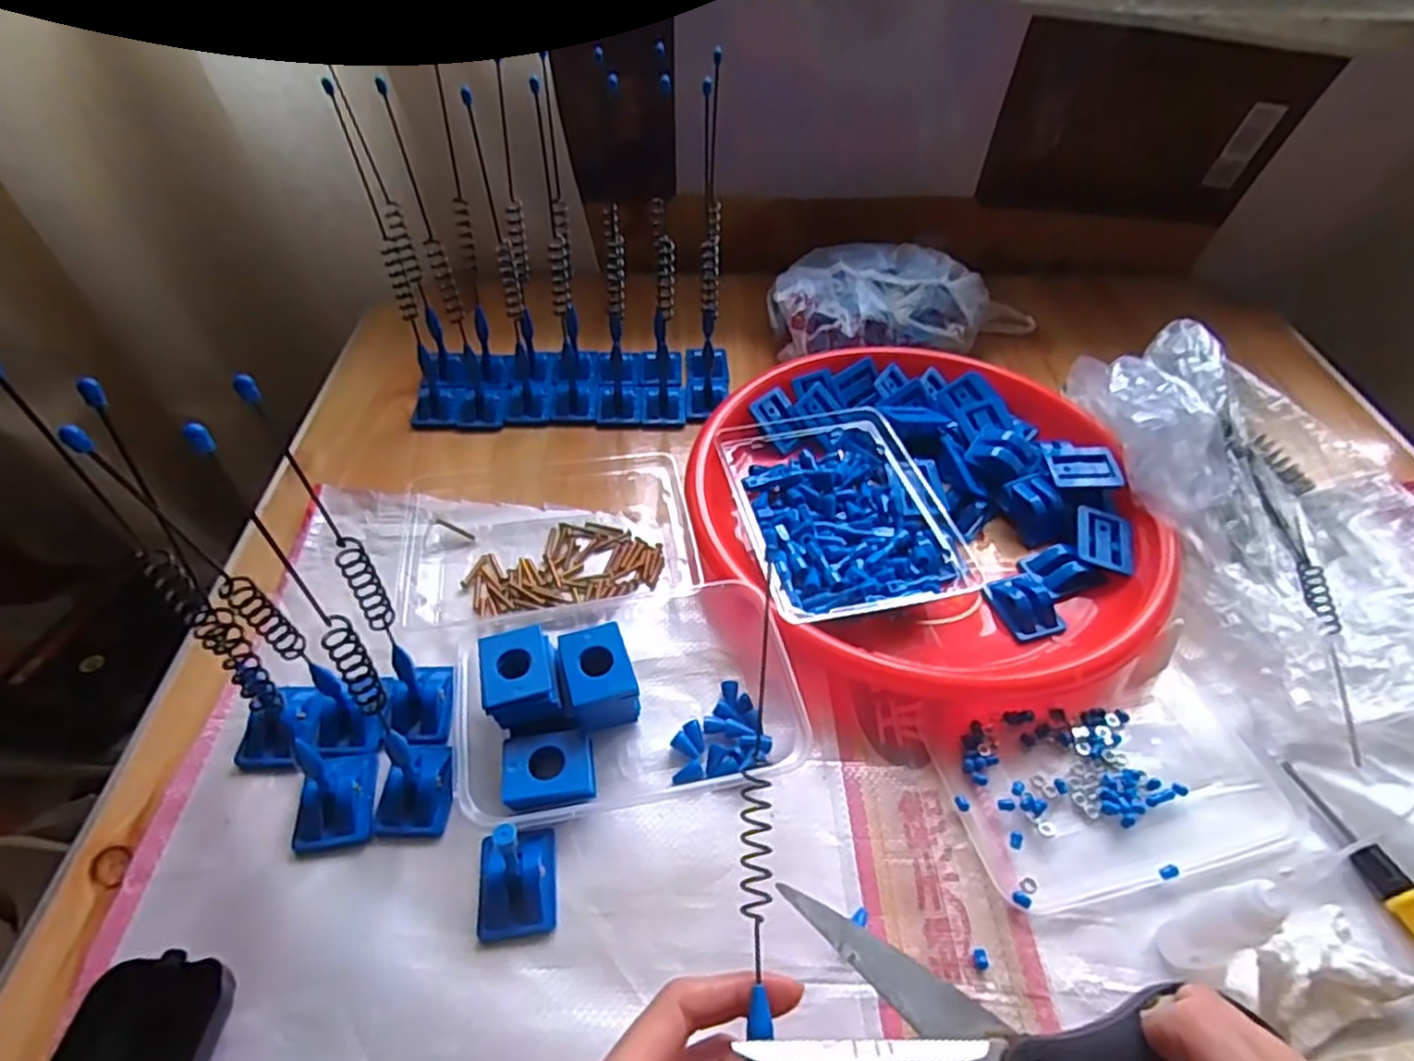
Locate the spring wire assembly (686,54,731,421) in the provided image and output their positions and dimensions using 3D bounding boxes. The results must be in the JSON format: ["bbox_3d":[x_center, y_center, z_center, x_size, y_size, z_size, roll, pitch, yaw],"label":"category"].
[{"bbox_3d":[0.003,-0.190,0.513,0.033,0.217,0.077,1,47,-1],"label":"spring wire assembly"}]

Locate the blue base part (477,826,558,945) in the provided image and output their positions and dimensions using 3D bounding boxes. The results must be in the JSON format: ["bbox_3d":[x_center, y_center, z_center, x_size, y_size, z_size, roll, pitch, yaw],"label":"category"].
[{"bbox_3d":[-0.086,0.150,0.319,0.034,0.043,0.042,-6,47,-7],"label":"blue base part"}]

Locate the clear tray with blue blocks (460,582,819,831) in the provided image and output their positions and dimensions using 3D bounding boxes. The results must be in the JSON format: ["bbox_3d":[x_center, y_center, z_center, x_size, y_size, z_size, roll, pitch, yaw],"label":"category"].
[{"bbox_3d":[-0.044,0.078,0.388,0.167,0.042,0.135,-8,48,-9],"label":"clear tray with blue blocks"}]

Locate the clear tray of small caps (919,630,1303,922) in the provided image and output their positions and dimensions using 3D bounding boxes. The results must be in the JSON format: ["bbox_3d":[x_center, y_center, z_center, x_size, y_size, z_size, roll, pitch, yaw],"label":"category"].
[{"bbox_3d":[0.211,0.121,0.375,0.177,0.011,0.107,-9,48,-10],"label":"clear tray of small caps"}]

